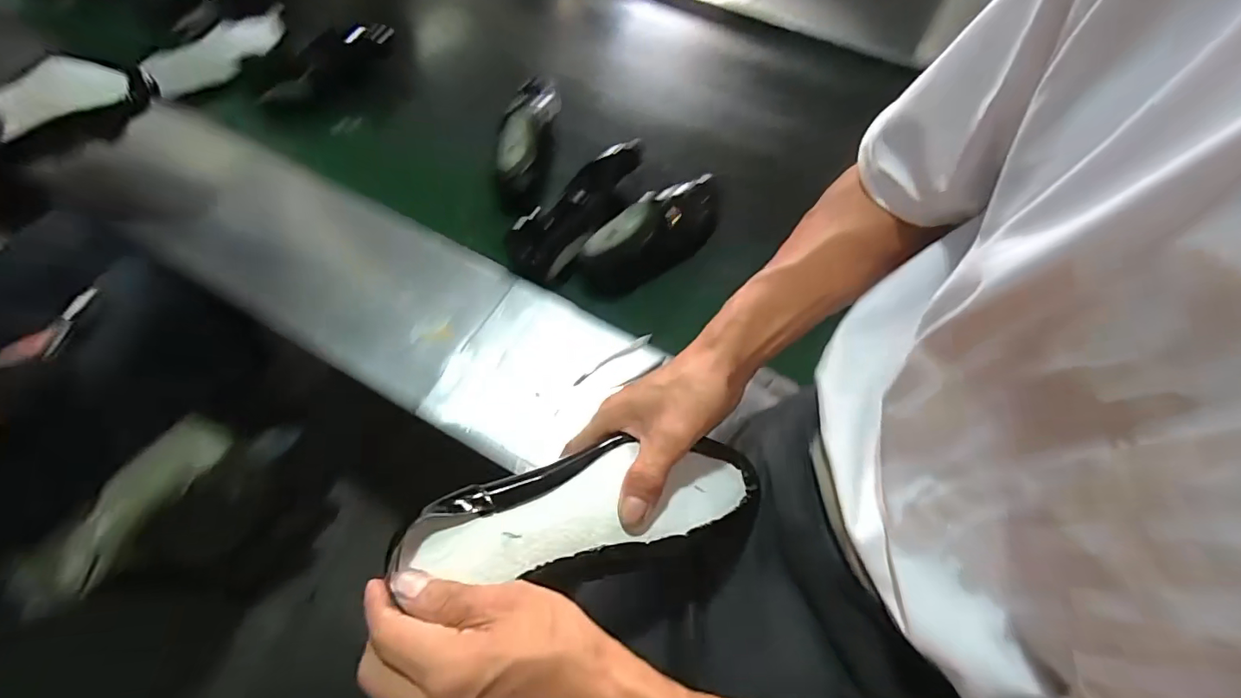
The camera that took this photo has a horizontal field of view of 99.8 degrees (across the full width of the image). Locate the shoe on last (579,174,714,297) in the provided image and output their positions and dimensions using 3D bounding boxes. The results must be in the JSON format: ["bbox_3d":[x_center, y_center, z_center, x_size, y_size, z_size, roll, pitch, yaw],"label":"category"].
[{"bbox_3d":[0.058,-0.174,0.764,0.103,0.084,0.265,39,69,19],"label":"shoe on last"}]

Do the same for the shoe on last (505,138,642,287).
[{"bbox_3d":[-0.062,-0.210,0.795,0.106,0.074,0.274,29,67,15],"label":"shoe on last"}]

